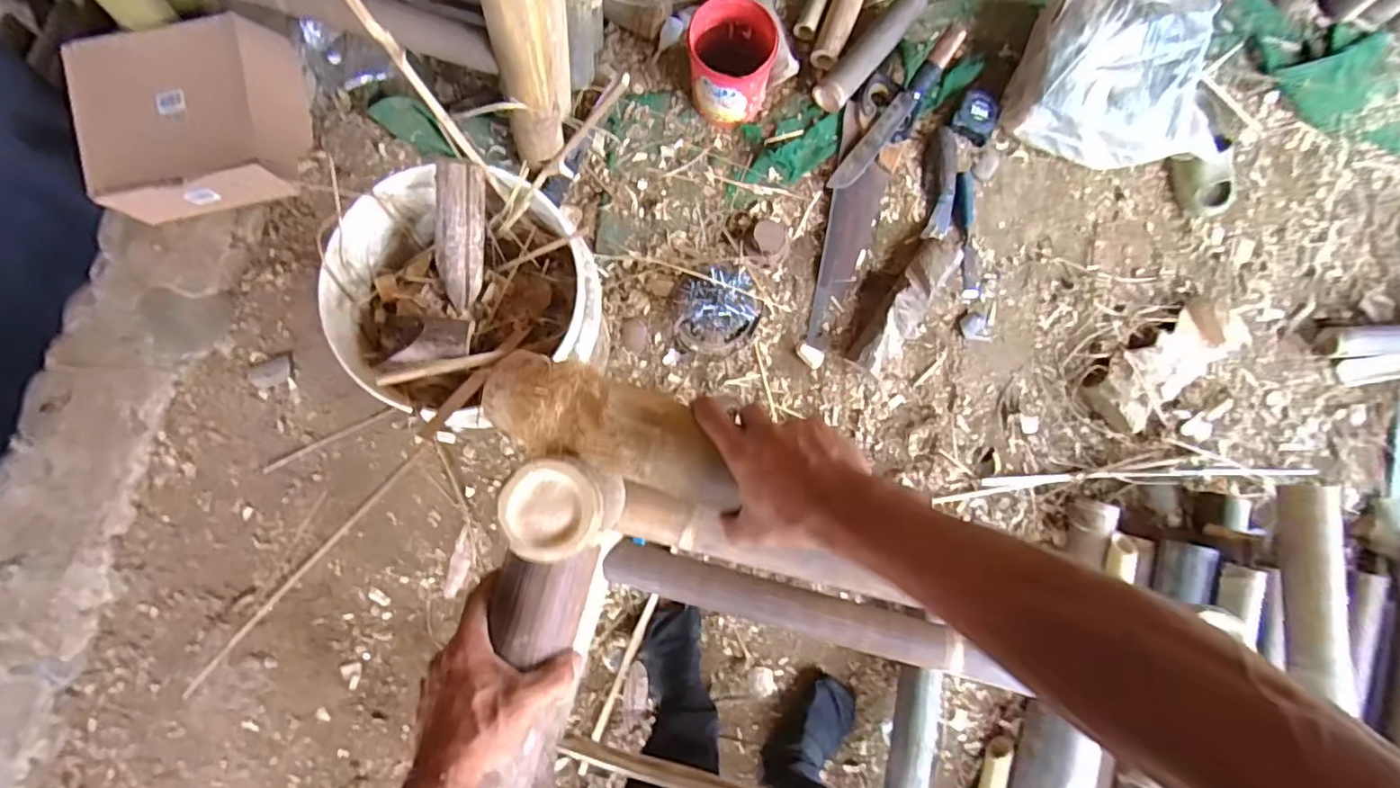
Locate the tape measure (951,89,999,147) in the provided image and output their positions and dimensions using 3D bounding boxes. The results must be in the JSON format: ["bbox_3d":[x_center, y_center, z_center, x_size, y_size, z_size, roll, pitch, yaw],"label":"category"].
[{"bbox_3d":[0.505,-0.507,1.072,0.079,0.030,0.078,19,86,-1],"label":"tape measure"}]

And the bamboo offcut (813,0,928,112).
[{"bbox_3d":[0.310,-0.623,1.060,0.060,0.054,0.266,41,86,0],"label":"bamboo offcut"}]

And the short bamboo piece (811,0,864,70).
[{"bbox_3d":[0.264,-0.707,1.066,0.057,0.044,0.239,23,86,-1],"label":"short bamboo piece"}]

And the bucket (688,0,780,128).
[{"bbox_3d":[0.050,-0.561,1.001,0.142,0.151,0.140,0,87,-2],"label":"bucket"}]

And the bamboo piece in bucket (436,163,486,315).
[{"bbox_3d":[-0.287,-0.186,0.700,0.058,0.017,0.168,10,114,-2],"label":"bamboo piece in bucket"}]

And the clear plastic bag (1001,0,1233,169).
[{"bbox_3d":[0.782,-0.628,1.045,0.379,0.128,0.429,16,85,-1],"label":"clear plastic bag"}]

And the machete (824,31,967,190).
[{"bbox_3d":[0.348,-0.498,1.051,0.042,0.027,0.322,39,99,0],"label":"machete"}]

